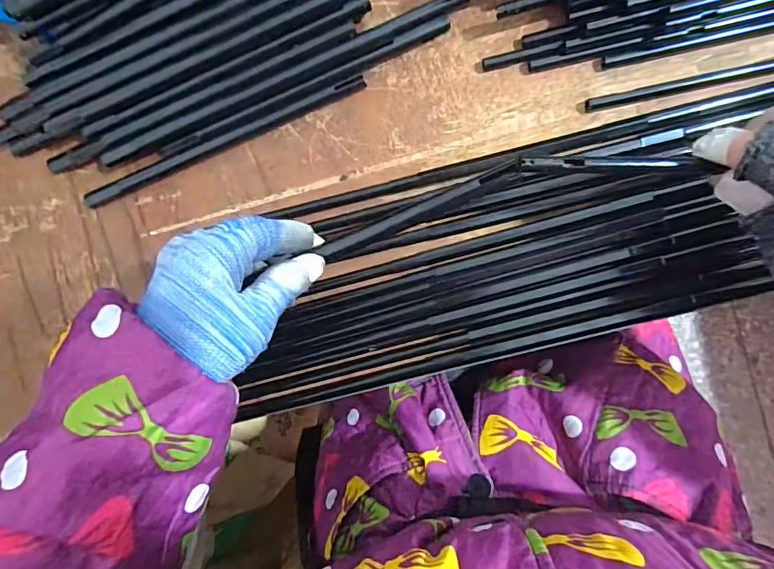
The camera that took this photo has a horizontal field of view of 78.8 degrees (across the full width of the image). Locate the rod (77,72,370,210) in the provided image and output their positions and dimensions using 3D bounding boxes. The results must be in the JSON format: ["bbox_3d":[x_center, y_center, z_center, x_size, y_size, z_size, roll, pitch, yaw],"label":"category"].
[{"bbox_3d":[-0.124,-0.109,0.355,0.224,0.013,0.013,-23,89,3],"label":"rod"}]

